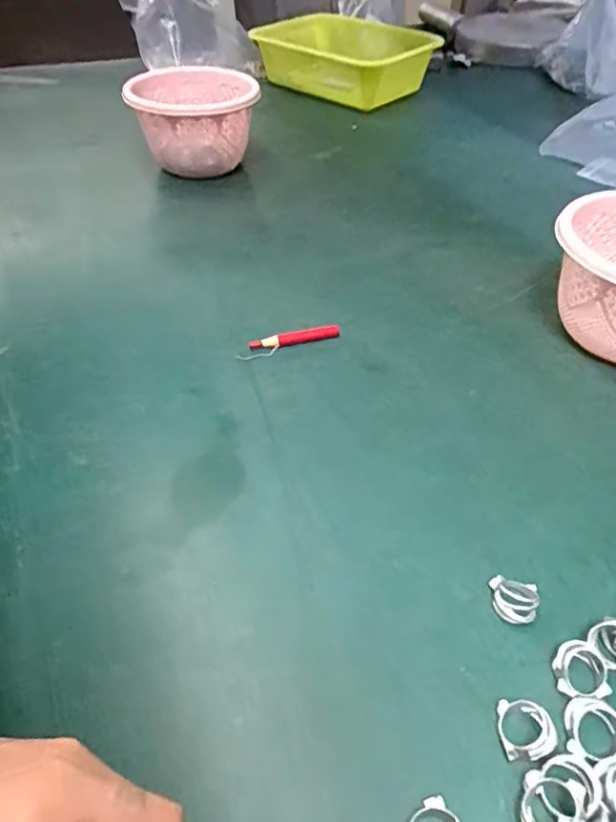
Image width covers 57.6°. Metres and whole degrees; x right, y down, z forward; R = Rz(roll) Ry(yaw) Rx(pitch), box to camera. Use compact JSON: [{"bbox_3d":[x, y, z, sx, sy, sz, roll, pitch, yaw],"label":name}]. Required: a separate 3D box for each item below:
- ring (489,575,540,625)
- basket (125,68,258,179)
[{"bbox_3d":[0.107,0.098,0.291,0.023,0.014,0.020,10,47,12],"label":"ring"},{"bbox_3d":[-0.129,-0.340,0.670,0.145,0.098,0.140,1,46,2],"label":"basket"}]

